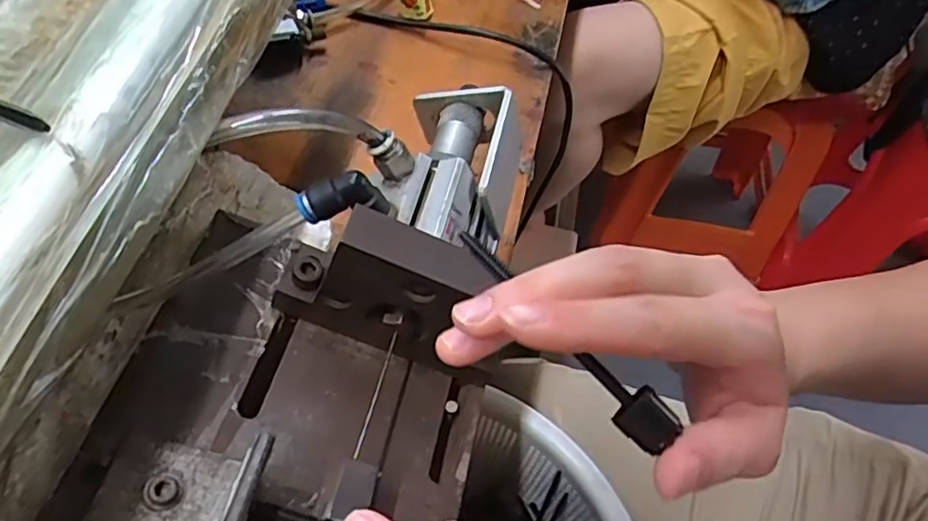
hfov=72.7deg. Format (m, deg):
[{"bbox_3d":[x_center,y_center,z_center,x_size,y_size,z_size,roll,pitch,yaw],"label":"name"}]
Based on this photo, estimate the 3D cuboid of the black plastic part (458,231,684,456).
[{"bbox_3d":[0.029,0.023,0.192,0.086,0.007,0.013,45,61,13],"label":"black plastic part"}]

